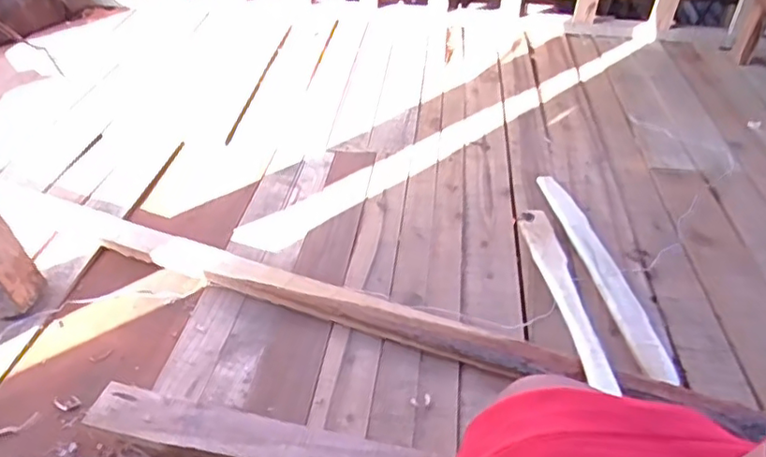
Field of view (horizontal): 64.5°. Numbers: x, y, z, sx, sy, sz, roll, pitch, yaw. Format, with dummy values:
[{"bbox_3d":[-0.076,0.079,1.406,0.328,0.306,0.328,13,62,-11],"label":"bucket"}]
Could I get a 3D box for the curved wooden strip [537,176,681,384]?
[{"bbox_3d":[0.328,0.045,0.922,0.056,0.027,0.451,-2,38,-4],"label":"curved wooden strip"}]

